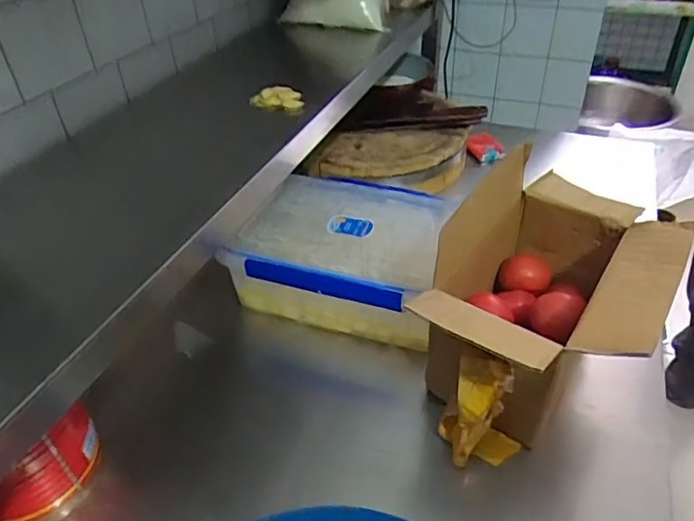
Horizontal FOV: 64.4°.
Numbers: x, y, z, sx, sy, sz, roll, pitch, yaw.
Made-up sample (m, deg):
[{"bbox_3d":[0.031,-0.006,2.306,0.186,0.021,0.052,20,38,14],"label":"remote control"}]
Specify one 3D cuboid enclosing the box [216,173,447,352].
[{"bbox_3d":[0.007,-0.004,0.874,0.304,0.127,0.255,14,41,20],"label":"box"}]

